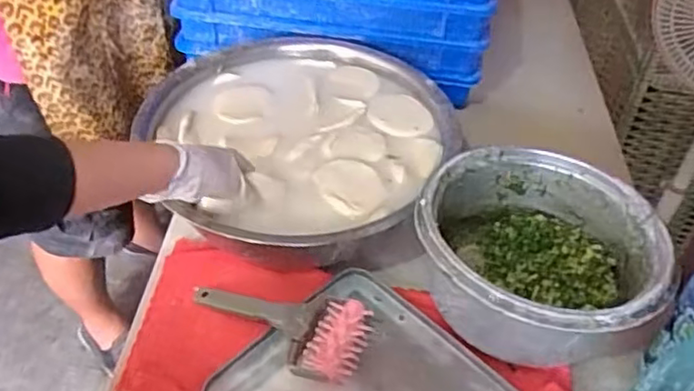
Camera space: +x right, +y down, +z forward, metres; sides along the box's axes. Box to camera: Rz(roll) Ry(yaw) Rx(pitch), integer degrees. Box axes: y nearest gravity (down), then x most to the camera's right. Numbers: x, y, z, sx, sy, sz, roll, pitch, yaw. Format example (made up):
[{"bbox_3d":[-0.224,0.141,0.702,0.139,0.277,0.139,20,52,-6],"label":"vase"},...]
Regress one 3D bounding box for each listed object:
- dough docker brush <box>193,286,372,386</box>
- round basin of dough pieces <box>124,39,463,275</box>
[{"bbox_3d":[-0.077,0.133,0.668,0.195,0.042,0.084,14,45,12],"label":"dough docker brush"},{"bbox_3d":[-0.069,-0.052,0.814,0.364,0.109,0.369,1,43,-1],"label":"round basin of dough pieces"}]

